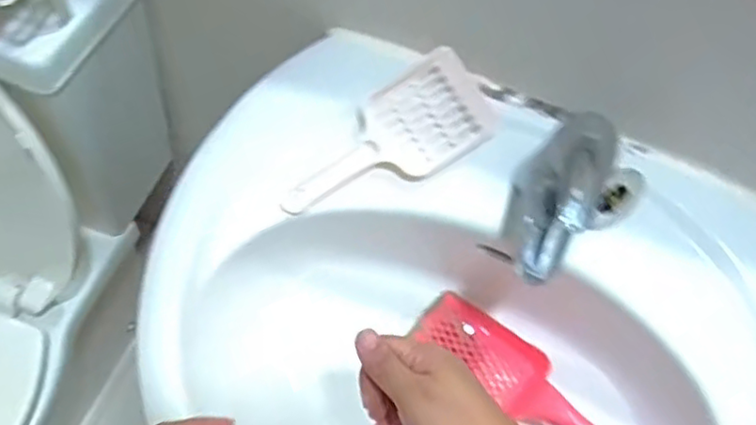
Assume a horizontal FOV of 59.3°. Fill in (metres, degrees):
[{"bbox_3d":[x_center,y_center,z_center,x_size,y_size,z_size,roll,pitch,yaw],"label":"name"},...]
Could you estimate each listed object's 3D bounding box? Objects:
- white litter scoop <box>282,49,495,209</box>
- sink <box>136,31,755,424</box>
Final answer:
[{"bbox_3d":[0.006,-0.062,0.563,0.189,0.027,0.081,-32,69,-15],"label":"white litter scoop"},{"bbox_3d":[0.081,0.129,0.563,0.536,0.160,0.437,19,66,8],"label":"sink"}]

